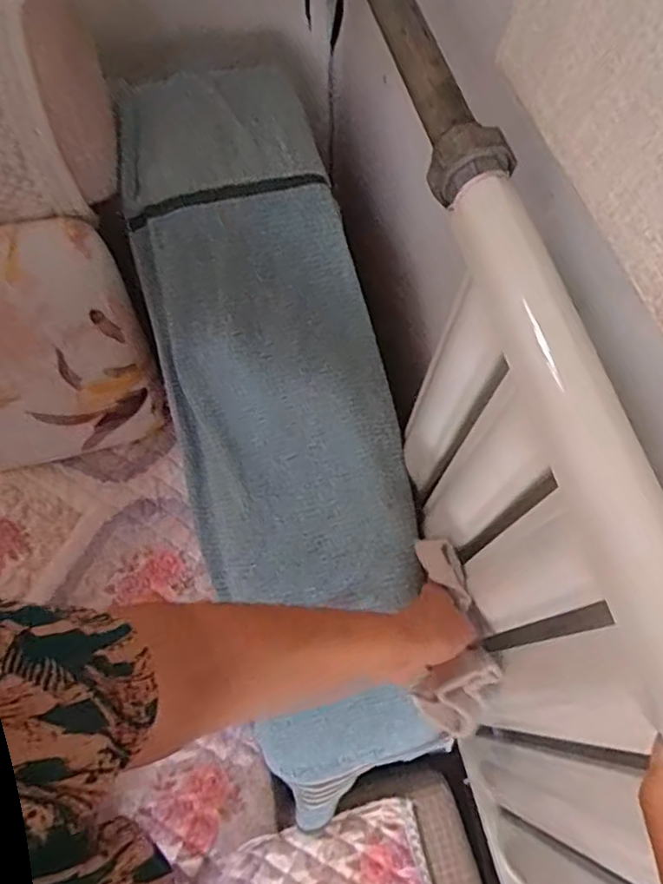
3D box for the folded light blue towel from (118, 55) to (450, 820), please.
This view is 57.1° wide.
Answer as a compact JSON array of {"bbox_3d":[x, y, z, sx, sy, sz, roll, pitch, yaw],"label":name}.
[{"bbox_3d":[-0.055,-0.031,0.692,0.252,0.132,0.821,-13,87,-8],"label":"folded light blue towel"}]

